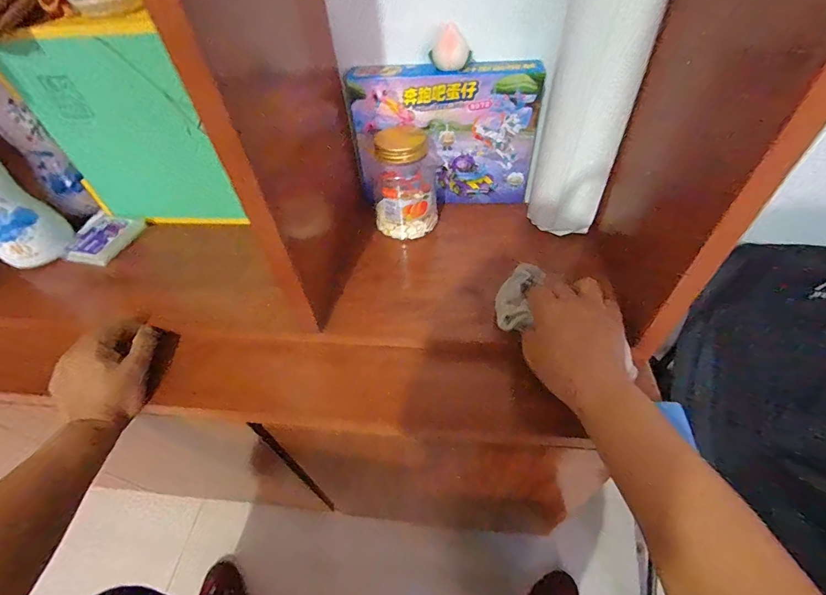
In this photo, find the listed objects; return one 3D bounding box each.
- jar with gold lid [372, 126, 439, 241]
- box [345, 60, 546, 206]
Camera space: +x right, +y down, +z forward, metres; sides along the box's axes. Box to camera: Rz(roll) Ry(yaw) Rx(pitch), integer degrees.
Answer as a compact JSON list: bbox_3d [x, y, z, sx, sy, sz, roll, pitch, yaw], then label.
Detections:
[{"bbox_3d":[-0.010,-0.150,0.489,0.084,0.114,0.088,0,49,5],"label":"jar with gold lid"},{"bbox_3d":[0.041,-0.211,0.495,0.232,0.167,0.044,0,49,5],"label":"box"}]

